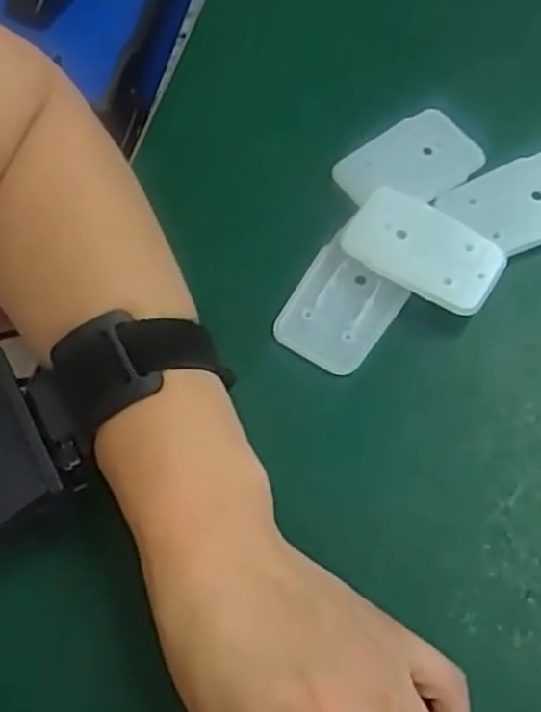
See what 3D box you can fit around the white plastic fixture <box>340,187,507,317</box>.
[{"bbox_3d":[0.069,-0.047,0.327,0.068,0.011,0.040,27,70,11],"label":"white plastic fixture"}]

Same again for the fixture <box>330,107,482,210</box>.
[{"bbox_3d":[0.066,-0.092,0.349,0.062,0.006,0.043,-37,82,-4],"label":"fixture"}]

